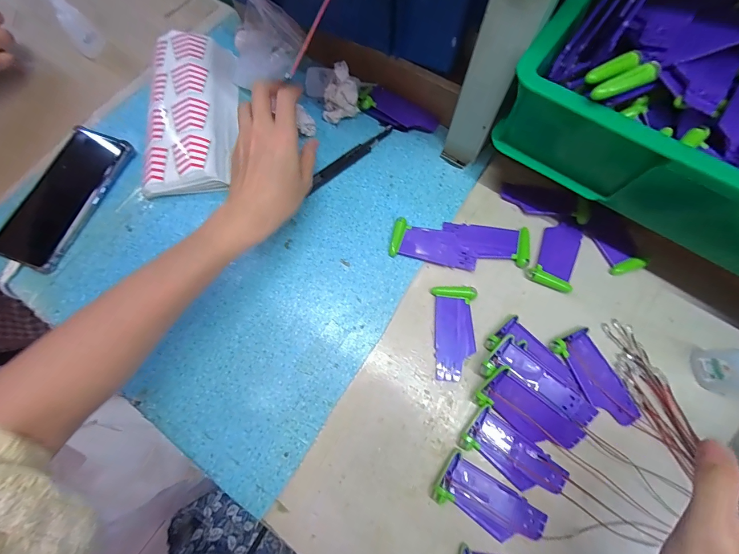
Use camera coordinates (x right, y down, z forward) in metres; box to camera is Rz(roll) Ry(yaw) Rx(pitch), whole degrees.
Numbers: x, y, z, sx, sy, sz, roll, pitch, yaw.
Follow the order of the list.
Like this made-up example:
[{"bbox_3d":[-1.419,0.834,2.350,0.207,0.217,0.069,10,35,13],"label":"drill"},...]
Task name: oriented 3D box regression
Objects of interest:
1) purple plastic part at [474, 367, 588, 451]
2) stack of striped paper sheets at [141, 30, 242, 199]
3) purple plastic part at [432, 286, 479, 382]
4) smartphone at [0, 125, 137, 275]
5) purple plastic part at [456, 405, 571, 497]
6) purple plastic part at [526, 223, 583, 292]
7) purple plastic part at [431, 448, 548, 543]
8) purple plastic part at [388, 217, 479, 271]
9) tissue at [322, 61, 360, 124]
[{"bbox_3d":[0.142,0.120,0.291,0.089,0.011,0.038,37,101,6],"label":"purple plastic part"},{"bbox_3d":[-0.210,-0.200,0.393,0.097,0.029,0.217,-4,73,0],"label":"stack of striped paper sheets"},{"bbox_3d":[0.084,0.053,0.318,0.039,0.011,0.090,0,73,1],"label":"purple plastic part"},{"bbox_3d":[-0.348,-0.092,0.371,0.082,0.018,0.166,19,78,10],"label":"smartphone"},{"bbox_3d":[0.126,0.157,0.284,0.088,0.007,0.039,37,77,11],"label":"purple plastic part"},{"bbox_3d":[0.195,-0.024,0.340,0.042,0.006,0.074,22,75,7],"label":"purple plastic part"},{"bbox_3d":[0.100,0.191,0.273,0.088,0.008,0.041,34,77,11],"label":"purple plastic part"},{"bbox_3d":[0.068,-0.034,0.347,0.089,0.008,0.039,12,74,5],"label":"purple plastic part"},{"bbox_3d":[-0.035,-0.211,0.381,0.043,0.061,0.027,-15,73,-4],"label":"tissue"}]

